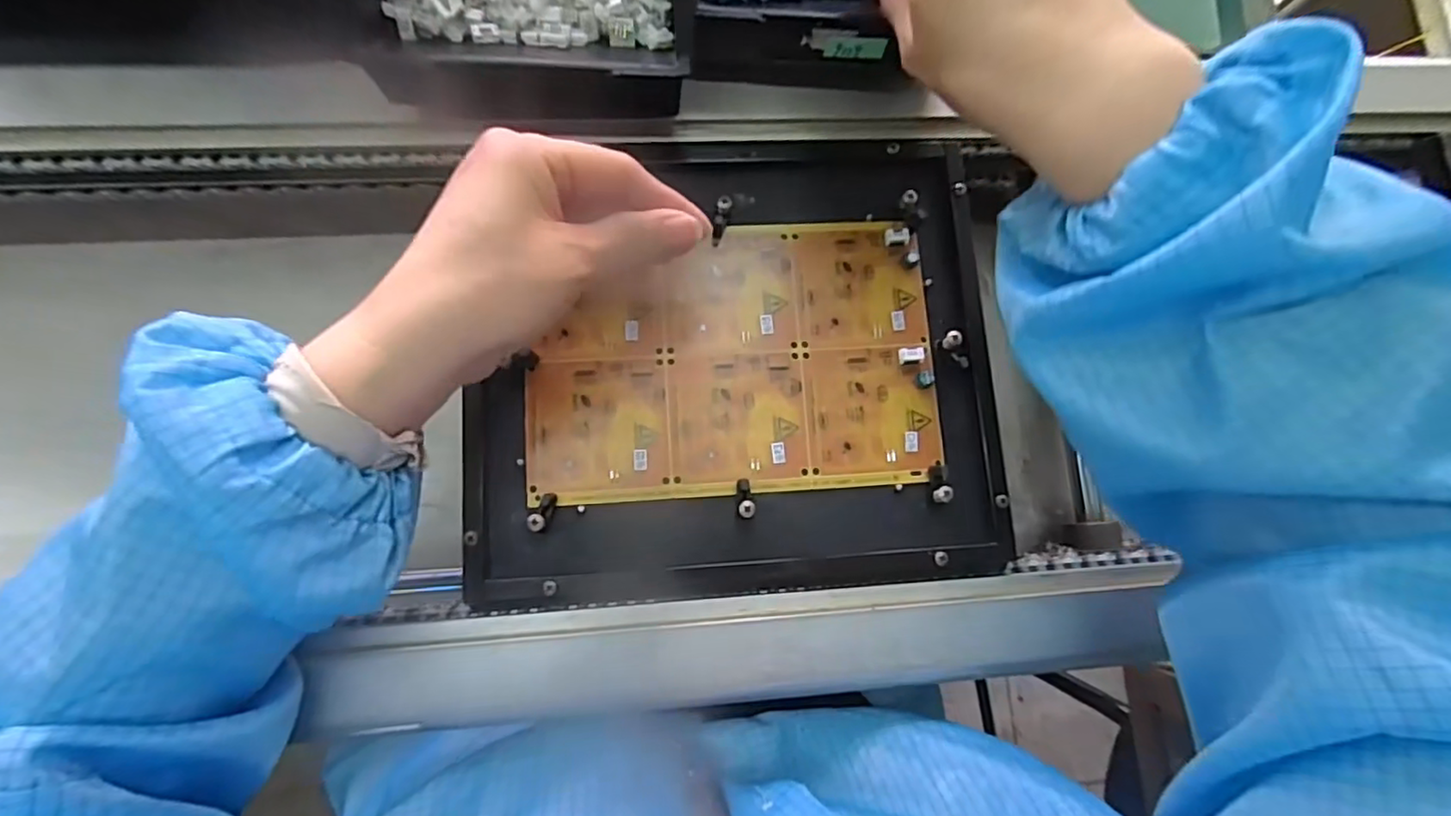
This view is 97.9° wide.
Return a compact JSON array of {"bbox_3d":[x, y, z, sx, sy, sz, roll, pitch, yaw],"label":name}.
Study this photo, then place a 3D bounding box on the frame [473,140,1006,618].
[{"bbox_3d":[0.006,-0.026,0.325,0.263,0.009,0.234,-3,82,-5],"label":"frame"}]

